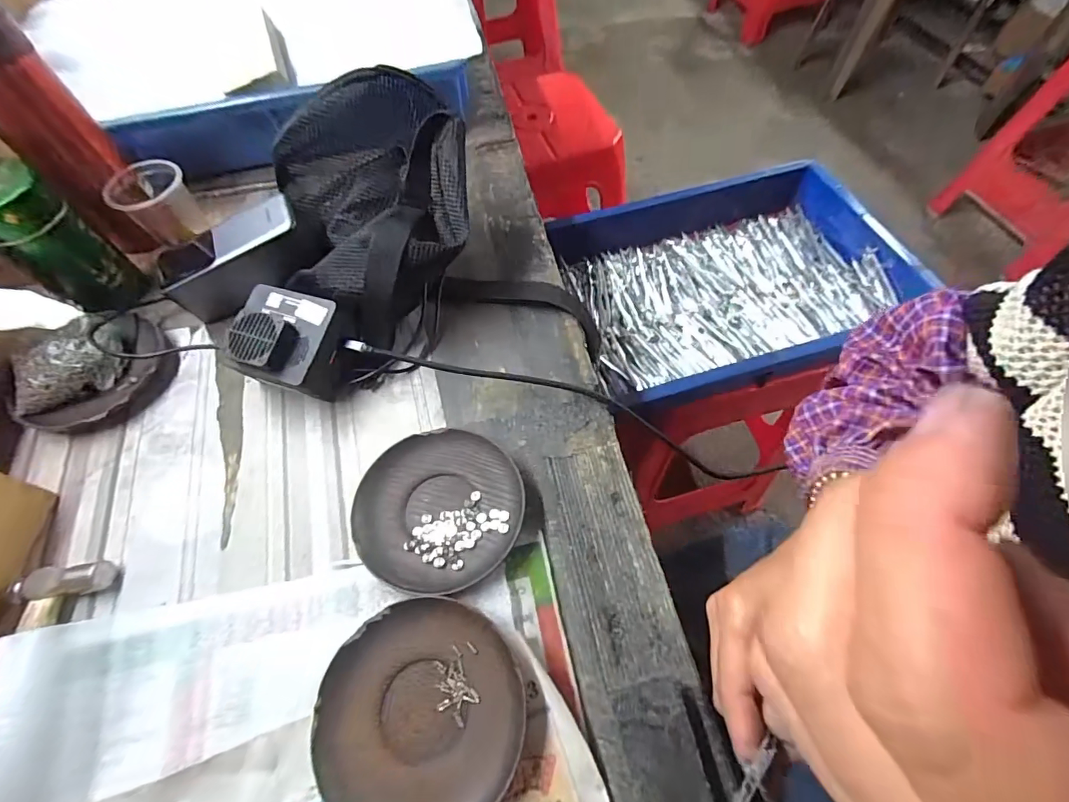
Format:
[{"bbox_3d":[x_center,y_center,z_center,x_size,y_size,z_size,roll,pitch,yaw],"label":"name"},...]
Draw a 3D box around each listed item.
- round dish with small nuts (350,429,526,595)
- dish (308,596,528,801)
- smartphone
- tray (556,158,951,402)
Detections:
[{"bbox_3d":[-0.067,0.075,0.328,0.113,0.015,0.110,-1,60,1],"label":"round dish with small nuts"},{"bbox_3d":[-0.066,0.179,0.267,0.116,0.014,0.112,-1,60,1],"label":"dish"},{"bbox_3d":[-0.273,-0.138,0.406,0.129,0.009,0.055,-23,61,4],"label":"smartphone"},{"bbox_3d":[0.252,-0.159,0.584,0.411,0.055,0.290,-15,61,-7],"label":"tray"}]

